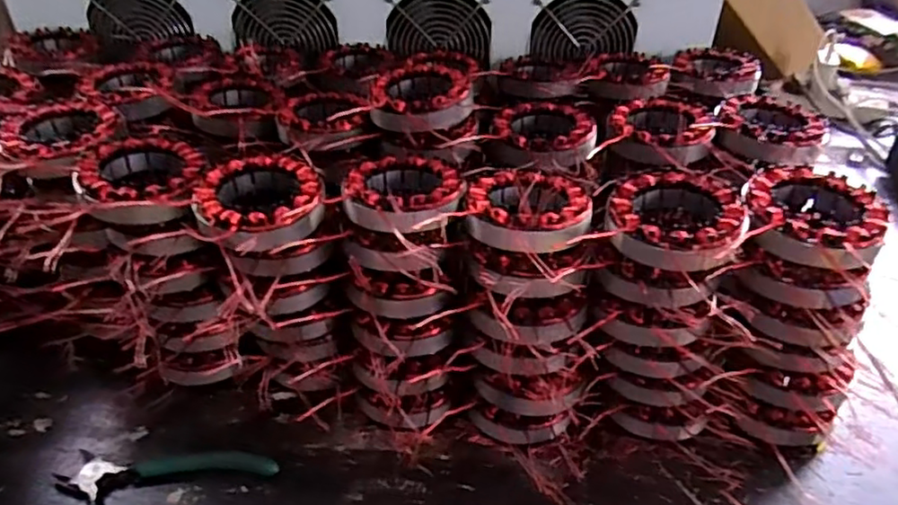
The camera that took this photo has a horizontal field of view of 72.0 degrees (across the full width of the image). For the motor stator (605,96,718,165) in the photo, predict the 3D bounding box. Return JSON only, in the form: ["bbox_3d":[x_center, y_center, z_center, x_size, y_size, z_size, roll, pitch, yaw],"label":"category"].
[{"bbox_3d":[0.181,-0.102,0.534,0.082,0.033,0.092,9,36,11],"label":"motor stator"}]

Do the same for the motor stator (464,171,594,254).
[{"bbox_3d":[0.055,-0.029,0.433,0.090,0.029,0.090,1,35,0],"label":"motor stator"}]

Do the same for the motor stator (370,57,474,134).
[{"bbox_3d":[-0.024,-0.131,0.523,0.082,0.038,0.092,-5,36,-8],"label":"motor stator"}]

